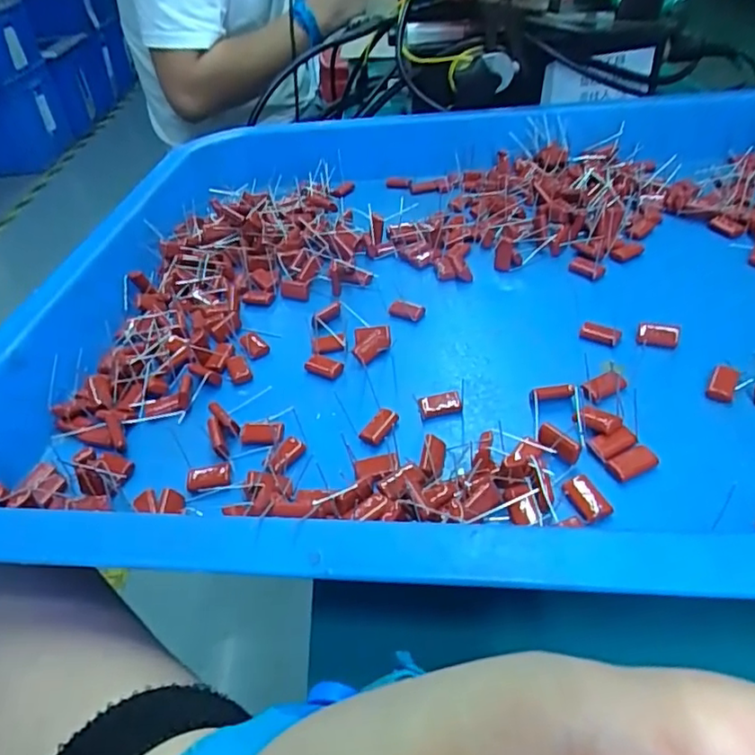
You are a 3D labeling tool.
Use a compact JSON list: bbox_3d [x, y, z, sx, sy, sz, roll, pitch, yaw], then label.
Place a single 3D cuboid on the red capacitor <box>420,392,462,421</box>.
[{"bbox_3d":[0.025,0.011,0.230,0.016,0.005,0.007,-10,39,-6],"label":"red capacitor"}]

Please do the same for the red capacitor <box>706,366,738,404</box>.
[{"bbox_3d":[0.129,0.003,0.223,0.009,0.006,0.015,20,46,28],"label":"red capacitor"}]

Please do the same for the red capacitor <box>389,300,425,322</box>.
[{"bbox_3d":[0.014,-0.031,0.276,0.015,0.006,0.008,18,45,26],"label":"red capacitor"}]

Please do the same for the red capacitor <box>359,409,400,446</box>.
[{"bbox_3d":[0.000,0.019,0.227,0.009,0.004,0.015,22,46,29],"label":"red capacitor"}]

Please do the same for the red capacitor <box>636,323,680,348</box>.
[{"bbox_3d":[0.114,-0.017,0.242,0.016,0.009,0.007,9,41,17],"label":"red capacitor"}]

